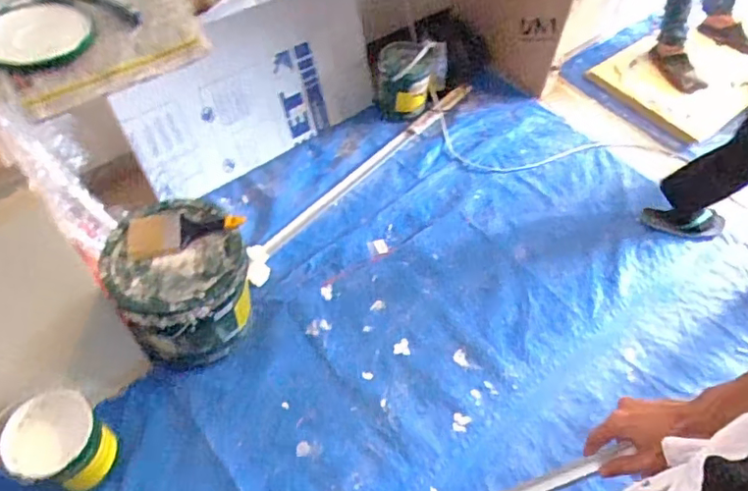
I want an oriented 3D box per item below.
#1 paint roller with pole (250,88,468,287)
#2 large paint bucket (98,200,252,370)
[{"bbox_3d":[-0.025,-0.247,1.847,0.111,0.065,1.086,33,60,19],"label":"paint roller with pole"},{"bbox_3d":[-0.445,0.111,1.363,0.292,0.336,0.302,-12,56,-11],"label":"large paint bucket"}]

